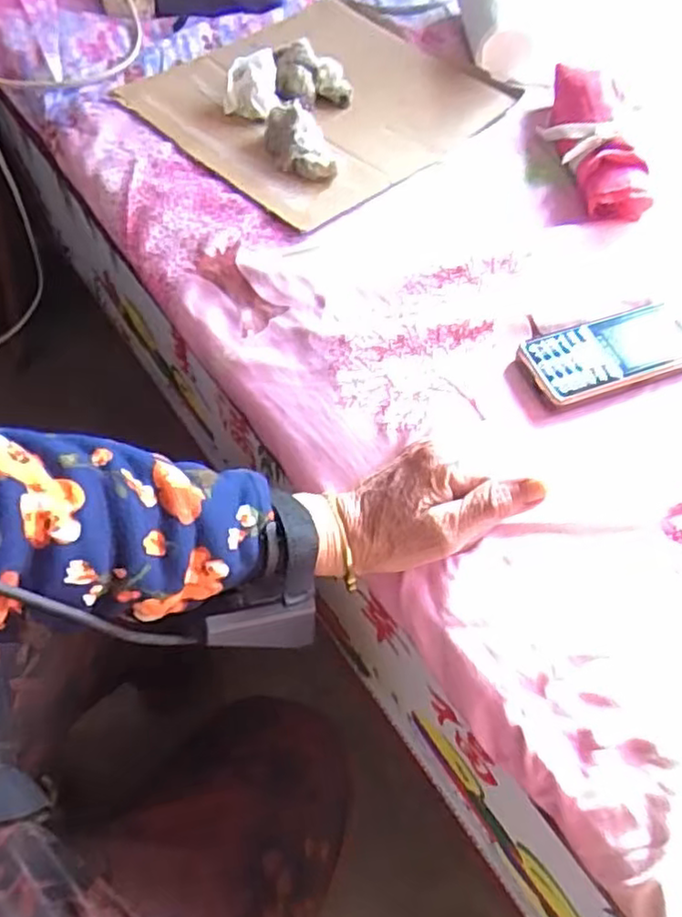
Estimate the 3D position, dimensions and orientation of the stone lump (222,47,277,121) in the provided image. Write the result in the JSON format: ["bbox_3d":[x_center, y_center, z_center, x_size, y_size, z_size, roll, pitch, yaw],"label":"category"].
[{"bbox_3d":[-0.081,-0.336,0.608,0.049,0.037,0.051,2,60,-2],"label":"stone lump"}]

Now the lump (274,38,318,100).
[{"bbox_3d":[-0.041,-0.359,0.625,0.040,0.037,0.054,0,60,-2],"label":"lump"}]

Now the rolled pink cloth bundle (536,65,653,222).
[{"bbox_3d":[0.217,-0.283,0.597,0.051,0.035,0.197,-3,60,-5],"label":"rolled pink cloth bundle"}]

